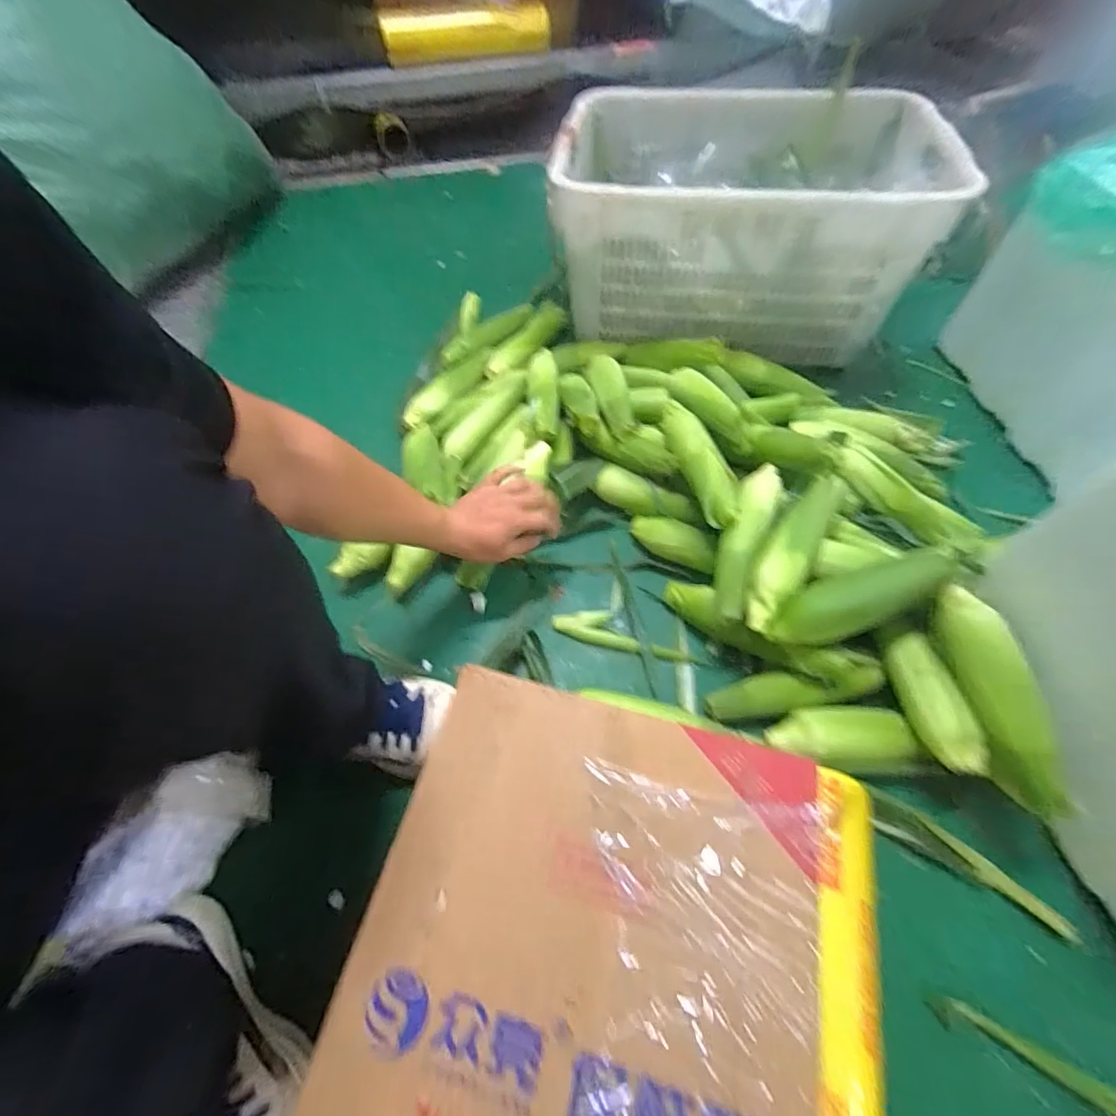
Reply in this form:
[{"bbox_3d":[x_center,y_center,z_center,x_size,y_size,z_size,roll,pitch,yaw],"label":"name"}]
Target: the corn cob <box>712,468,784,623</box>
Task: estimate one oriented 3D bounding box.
[{"bbox_3d":[0.233,-0.028,0.597,0.048,0.042,0.222,21,62,14],"label":"corn cob"}]

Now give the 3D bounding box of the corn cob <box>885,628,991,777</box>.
[{"bbox_3d":[0.397,0.152,0.506,0.038,0.041,0.138,-10,59,-3],"label":"corn cob"}]

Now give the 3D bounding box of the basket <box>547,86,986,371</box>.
[{"bbox_3d":[0.309,-0.606,0.865,0.569,0.251,0.437,11,60,9],"label":"basket"}]

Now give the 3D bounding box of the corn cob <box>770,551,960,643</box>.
[{"bbox_3d":[0.318,0.046,0.515,0.189,0.047,0.062,-24,59,11],"label":"corn cob"}]

